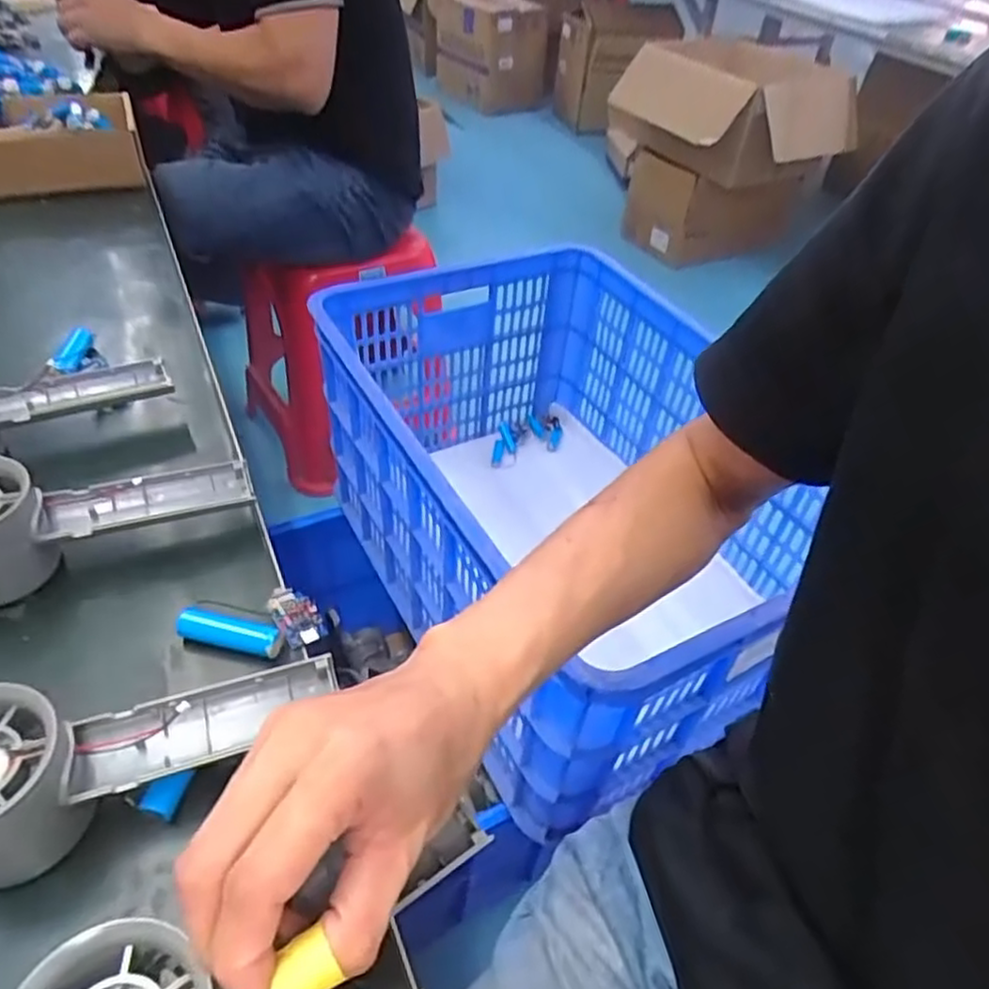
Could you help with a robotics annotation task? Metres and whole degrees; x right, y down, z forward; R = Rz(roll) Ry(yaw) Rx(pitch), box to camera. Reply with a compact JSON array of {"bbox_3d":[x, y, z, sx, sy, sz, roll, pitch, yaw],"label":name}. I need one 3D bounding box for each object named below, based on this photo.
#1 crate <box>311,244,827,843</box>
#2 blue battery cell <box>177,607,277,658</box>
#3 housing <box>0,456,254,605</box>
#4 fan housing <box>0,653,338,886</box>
[{"bbox_3d":[0.070,-0.007,0.843,0.409,0.321,0.538,-19,49,-24],"label":"crate"},{"bbox_3d":[-0.132,0.070,0.346,0.050,0.018,0.015,11,44,4],"label":"blue battery cell"},{"bbox_3d":[-0.215,0.008,0.374,0.159,0.063,0.053,-18,49,-23],"label":"housing"},{"bbox_3d":[-0.147,0.098,0.285,0.158,0.056,0.058,-17,49,-23],"label":"fan housing"}]

